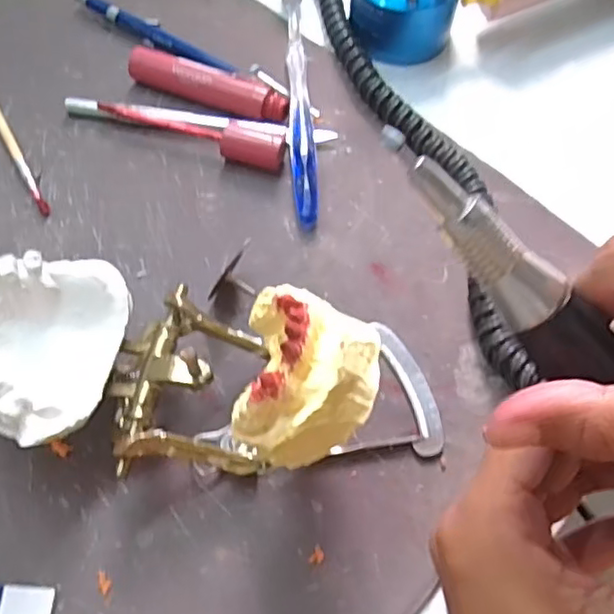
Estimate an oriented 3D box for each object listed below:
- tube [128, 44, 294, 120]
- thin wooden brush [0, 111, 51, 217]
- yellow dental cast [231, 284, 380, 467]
[{"bbox_3d":[-0.051,-0.114,0.333,0.086,0.019,0.019,18,64,7],"label":"tube"},{"bbox_3d":[-0.165,-0.107,0.334,0.006,0.004,0.158,-27,67,-15],"label":"thin wooden brush"},{"bbox_3d":[0.001,0.021,0.197,0.040,0.023,0.054,7,62,3],"label":"yellow dental cast"}]

